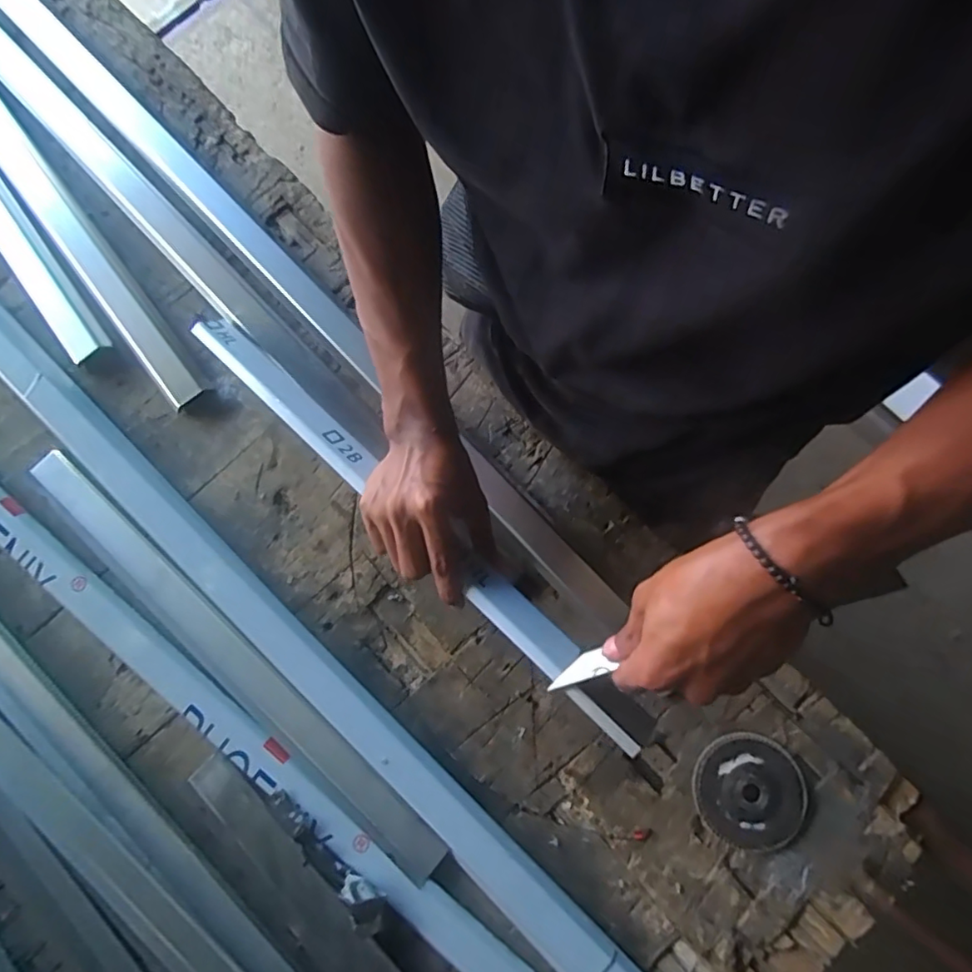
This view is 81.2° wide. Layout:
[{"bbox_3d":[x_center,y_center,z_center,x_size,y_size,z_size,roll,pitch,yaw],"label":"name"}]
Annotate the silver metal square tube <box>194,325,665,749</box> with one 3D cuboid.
[{"bbox_3d":[-0.086,0.003,0.477,0.541,0.025,0.033,40,81,20],"label":"silver metal square tube"}]

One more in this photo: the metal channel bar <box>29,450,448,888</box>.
[{"bbox_3d":[-0.250,0.152,0.533,0.542,0.012,0.041,42,82,9],"label":"metal channel bar"}]

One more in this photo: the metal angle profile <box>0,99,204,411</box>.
[{"bbox_3d":[-0.493,-0.328,0.624,0.046,0.031,0.622,-38,80,-7],"label":"metal angle profile"}]

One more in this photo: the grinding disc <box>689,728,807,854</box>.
[{"bbox_3d":[0.235,0.271,0.504,0.093,0.009,0.092,0,78,1],"label":"grinding disc"}]

